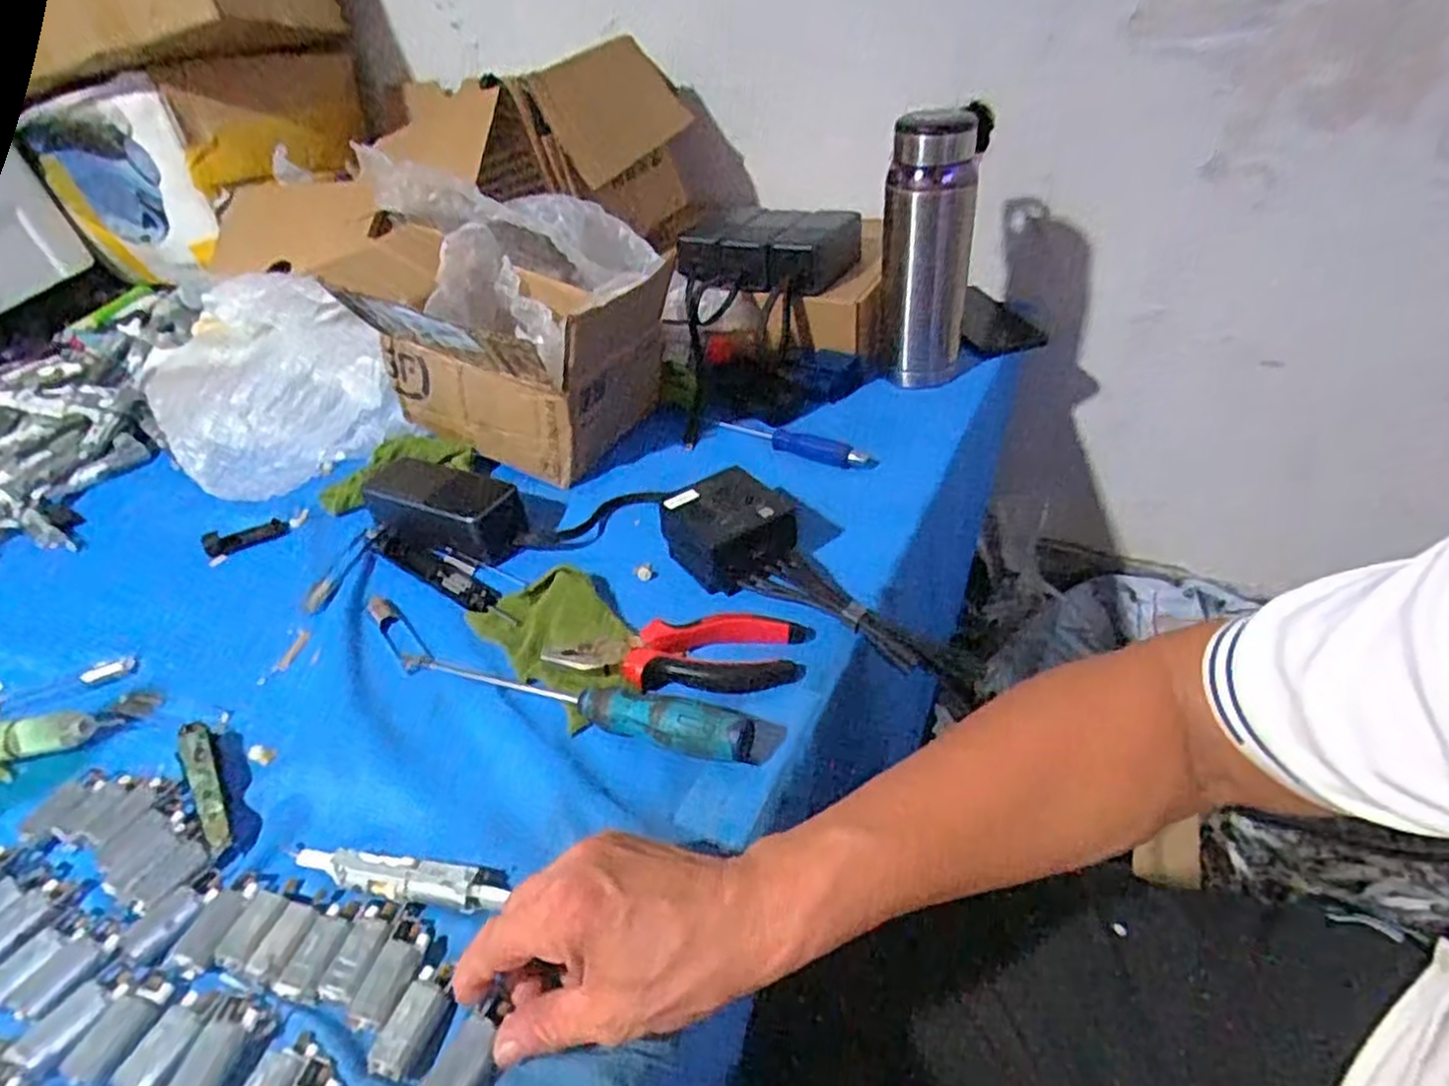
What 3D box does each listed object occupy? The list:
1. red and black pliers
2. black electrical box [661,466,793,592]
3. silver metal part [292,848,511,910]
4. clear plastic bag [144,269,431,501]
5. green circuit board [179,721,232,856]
[{"bbox_3d":[-0.027,0.070,0.492,0.162,0.018,0.051,-5,38,2],"label":"red and black pliers"},{"bbox_3d":[0.006,-0.009,0.566,0.078,0.047,0.090,-26,42,-23],"label":"black electrical box"},{"bbox_3d":[-0.168,0.168,0.392,0.119,0.013,0.019,2,38,11],"label":"silver metal part"},{"bbox_3d":[-0.481,-0.187,0.795,0.210,0.109,0.344,-28,43,-26],"label":"clear plastic bag"},{"bbox_3d":[-0.299,0.138,0.443,0.016,0.011,0.098,-26,42,-23],"label":"green circuit board"}]

